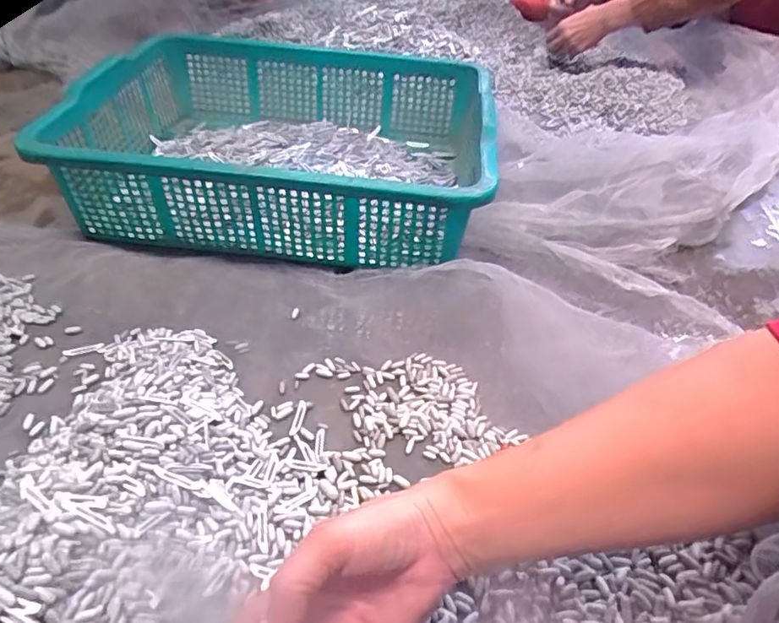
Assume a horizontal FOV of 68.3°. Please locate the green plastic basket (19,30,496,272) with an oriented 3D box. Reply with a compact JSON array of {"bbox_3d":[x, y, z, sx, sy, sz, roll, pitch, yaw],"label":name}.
[{"bbox_3d":[-0.127,-0.215,0.713,0.485,0.123,0.366,7,42,4],"label":"green plastic basket"}]

